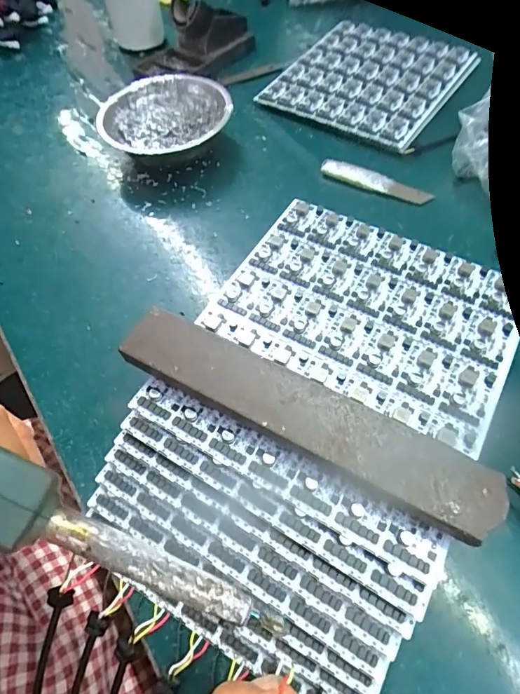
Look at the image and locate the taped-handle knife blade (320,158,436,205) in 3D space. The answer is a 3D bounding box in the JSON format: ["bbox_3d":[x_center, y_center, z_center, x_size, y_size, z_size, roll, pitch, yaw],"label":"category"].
[{"bbox_3d":[0.106,-0.153,0.378,0.100,0.013,0.020,20,63,15],"label":"taped-handle knife blade"}]

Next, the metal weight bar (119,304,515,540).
[{"bbox_3d":[0.018,0.035,0.215,0.197,0.023,0.035,25,65,16],"label":"metal weight bar"}]

